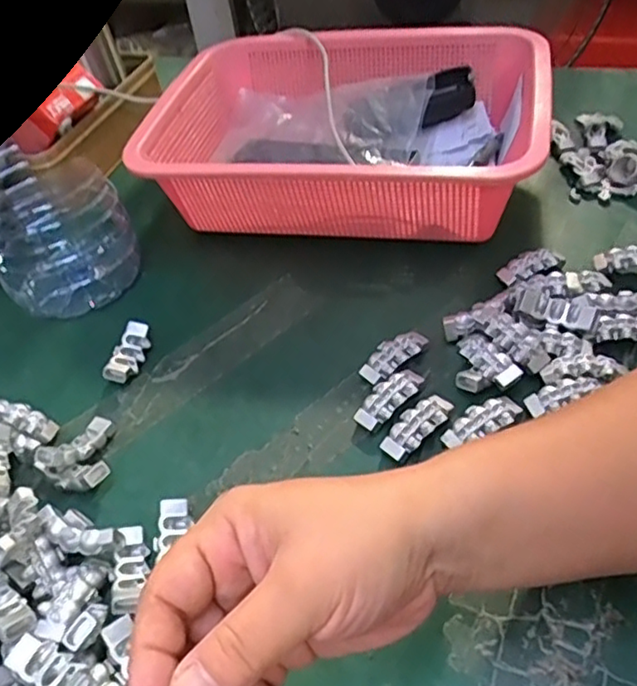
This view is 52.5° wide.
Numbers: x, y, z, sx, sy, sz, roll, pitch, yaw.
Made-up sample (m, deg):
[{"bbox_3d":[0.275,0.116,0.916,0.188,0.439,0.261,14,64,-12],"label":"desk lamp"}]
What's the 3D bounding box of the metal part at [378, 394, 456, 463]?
[{"bbox_3d":[0.056,0.047,0.366,0.047,0.013,0.019,-36,51,-24],"label":"metal part"}]

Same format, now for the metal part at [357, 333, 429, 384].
[{"bbox_3d":[0.047,0.008,0.404,0.047,0.013,0.018,-36,51,-23],"label":"metal part"}]

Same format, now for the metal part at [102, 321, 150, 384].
[{"bbox_3d":[-0.129,0.008,0.436,0.018,0.018,0.045,6,47,15],"label":"metal part"}]

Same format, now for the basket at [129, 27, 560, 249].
[{"bbox_3d":[0.024,-0.166,0.524,0.289,0.096,0.214,6,47,15],"label":"basket"}]

